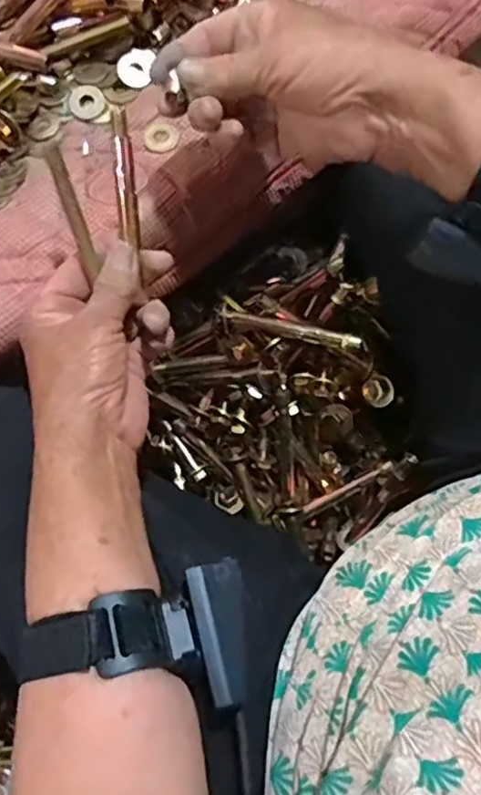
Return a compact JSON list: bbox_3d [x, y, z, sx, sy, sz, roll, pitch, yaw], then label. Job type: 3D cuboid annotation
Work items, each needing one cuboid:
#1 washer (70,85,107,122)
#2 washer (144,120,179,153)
[{"bbox_3d":[-0.107,-0.206,0.427,0.023,0.006,0.027,-37,74,-11],"label":"washer"},{"bbox_3d":[-0.055,-0.180,0.421,0.024,0.004,0.024,-14,80,-16],"label":"washer"}]

